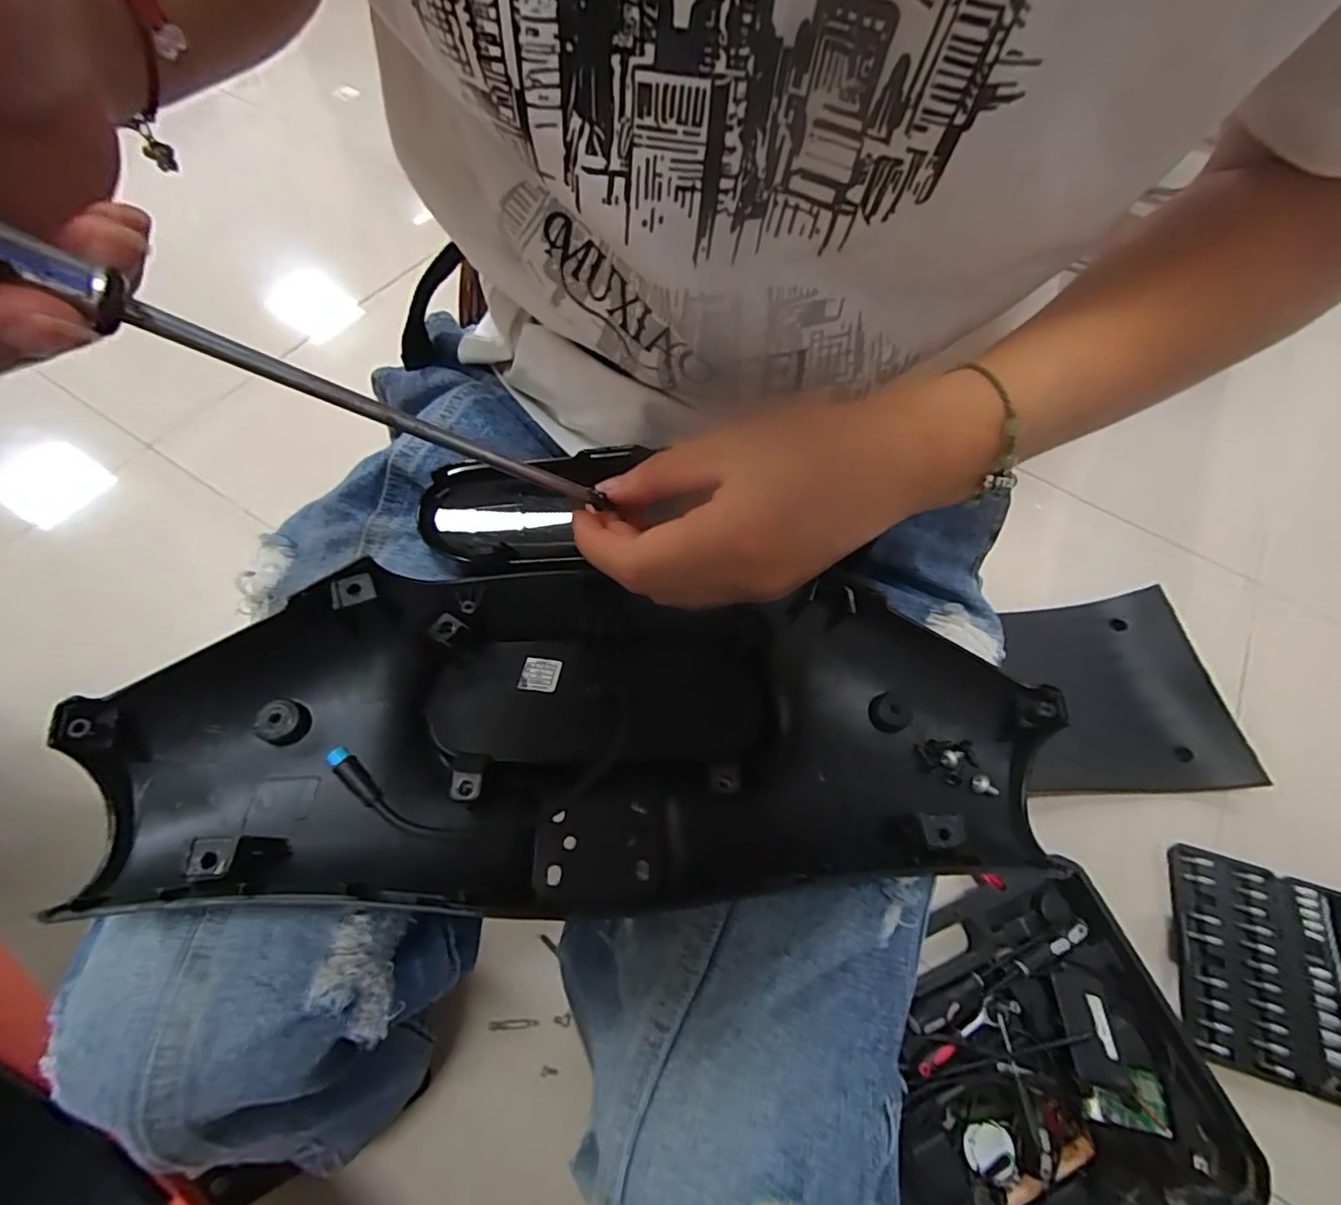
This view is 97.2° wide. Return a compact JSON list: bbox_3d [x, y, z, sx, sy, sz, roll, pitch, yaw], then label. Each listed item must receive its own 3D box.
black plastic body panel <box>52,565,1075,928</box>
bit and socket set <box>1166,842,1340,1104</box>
[{"bbox_3d":[-0.029,0.051,0.254,0.378,0.051,0.140,1,62,-5],"label":"black plastic body panel"},{"bbox_3d":[0.714,0.429,0.681,0.246,0.031,0.223,17,62,5],"label":"bit and socket set"}]

